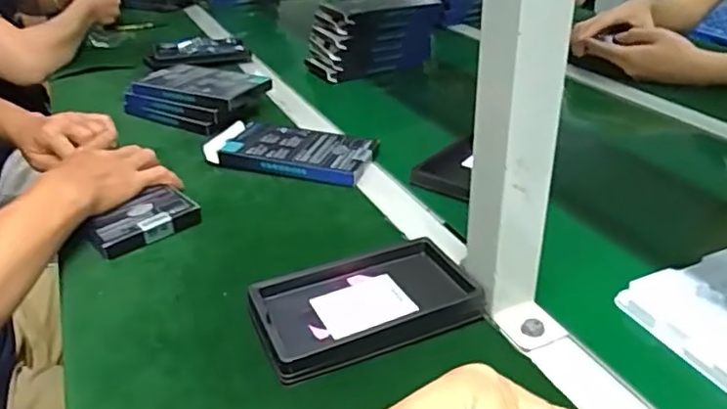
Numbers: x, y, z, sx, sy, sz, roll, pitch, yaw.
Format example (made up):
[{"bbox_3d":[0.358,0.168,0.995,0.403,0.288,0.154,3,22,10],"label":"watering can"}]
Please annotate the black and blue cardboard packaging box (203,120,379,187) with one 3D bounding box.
[{"bbox_3d":[-0.082,-0.062,0.710,0.176,0.027,0.093,9,32,18],"label":"black and blue cardboard packaging box"}]

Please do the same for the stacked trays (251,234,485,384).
[{"bbox_3d":[0.005,0.076,0.461,0.166,0.025,0.106,-12,31,-18],"label":"stacked trays"}]

